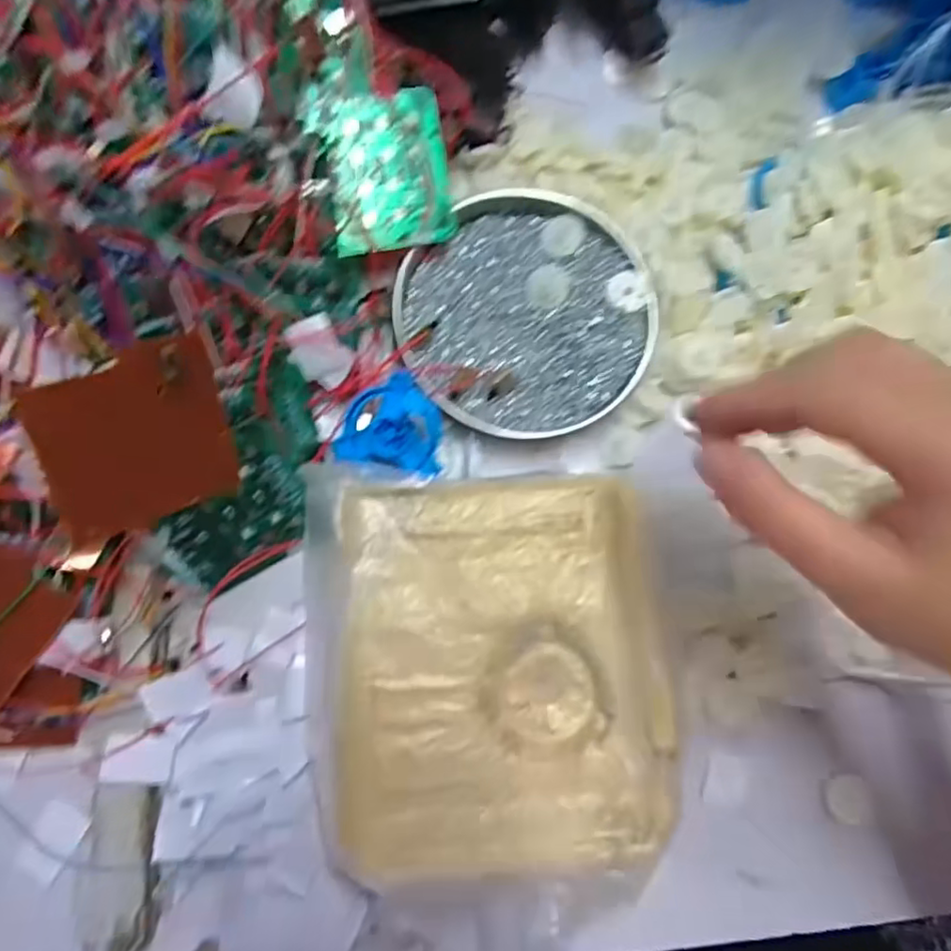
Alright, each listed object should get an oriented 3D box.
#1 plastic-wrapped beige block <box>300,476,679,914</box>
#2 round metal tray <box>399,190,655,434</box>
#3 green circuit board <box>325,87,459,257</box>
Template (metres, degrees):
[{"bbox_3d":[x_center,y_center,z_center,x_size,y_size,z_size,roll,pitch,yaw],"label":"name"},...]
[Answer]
[{"bbox_3d":[0.007,0.095,0.293,0.168,0.032,0.194,-2,80,-4],"label":"plastic-wrapped beige block"},{"bbox_3d":[0.028,-0.088,0.339,0.133,0.019,0.133,1,80,-3],"label":"round metal tray"},{"bbox_3d":[-0.044,-0.155,0.321,0.062,0.005,0.072,-15,106,-16],"label":"green circuit board"}]

